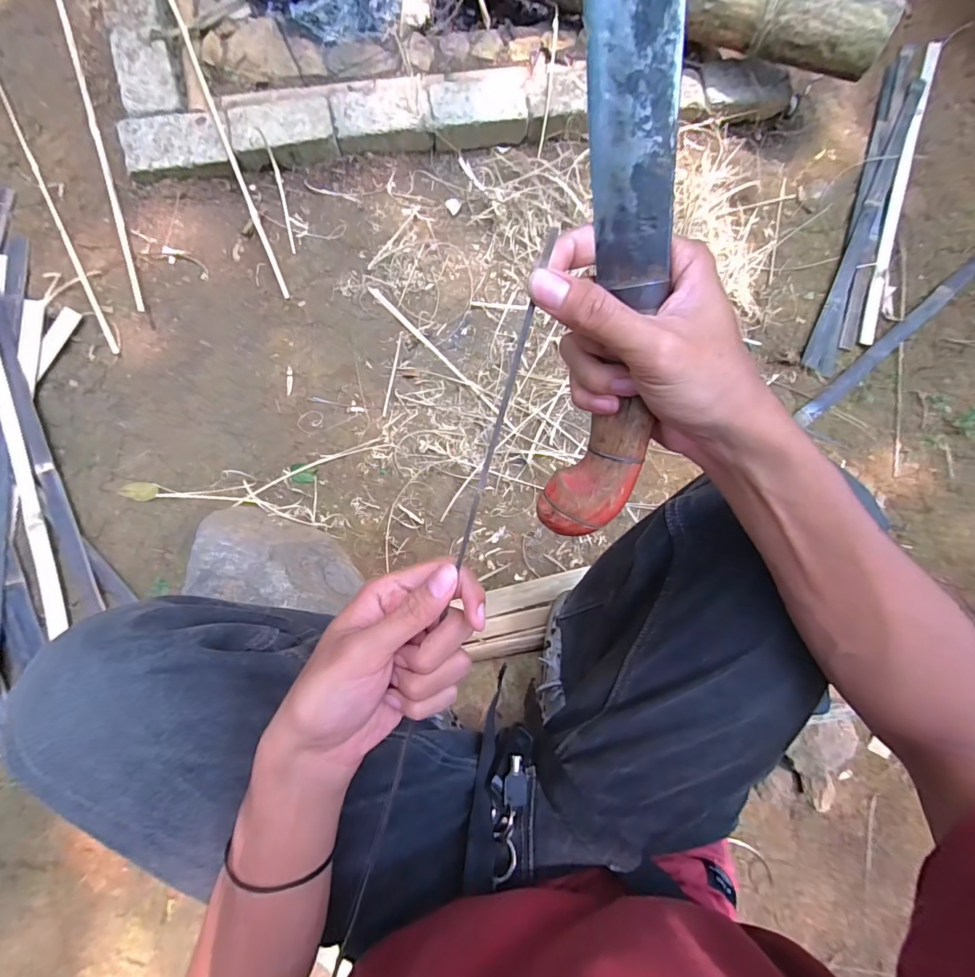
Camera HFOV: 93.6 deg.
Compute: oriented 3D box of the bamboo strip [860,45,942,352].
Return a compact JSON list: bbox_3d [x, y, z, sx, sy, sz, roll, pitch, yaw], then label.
[{"bbox_3d":[1.012,-0.741,1.120,0.049,0.016,0.861,20,83,-1],"label":"bamboo strip"}]

